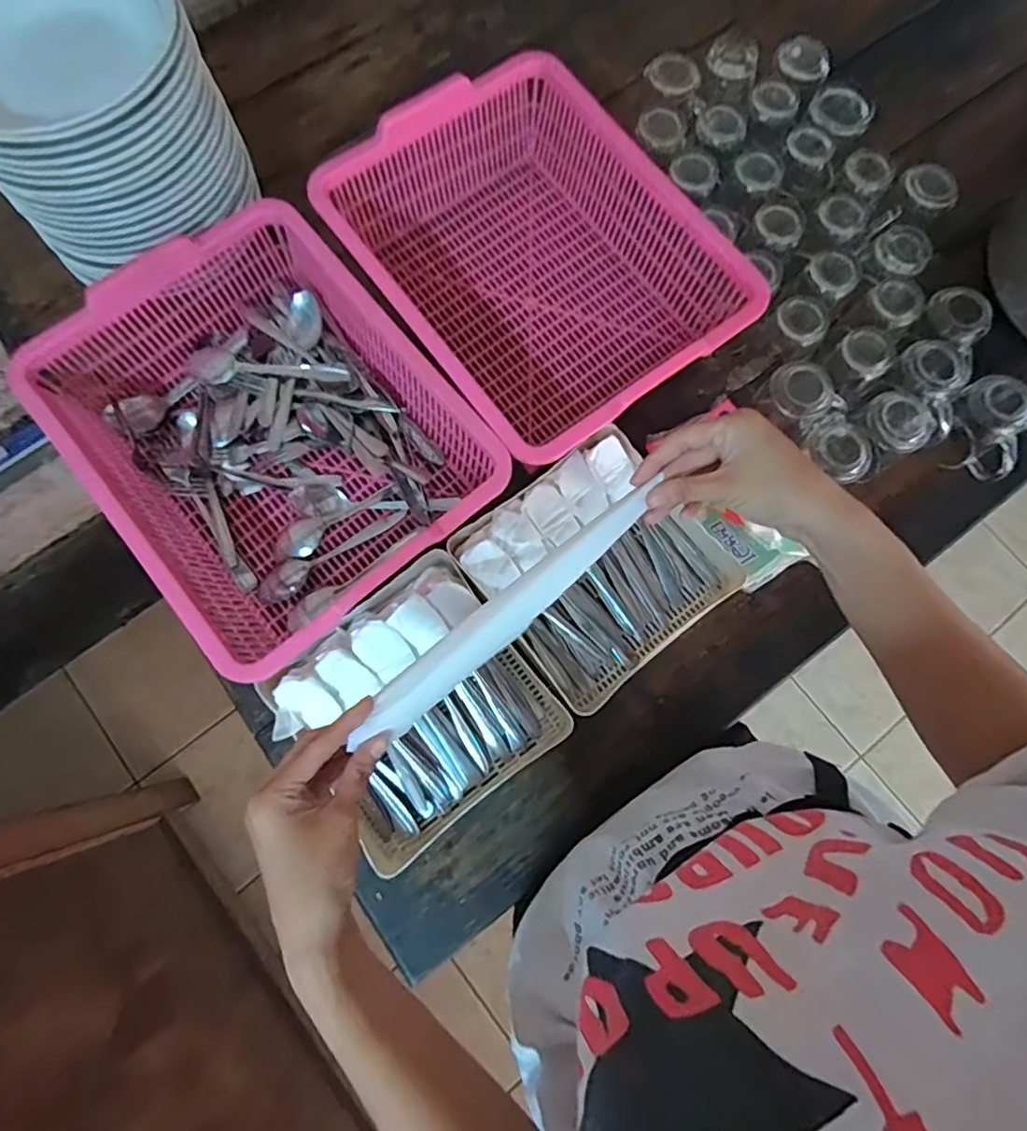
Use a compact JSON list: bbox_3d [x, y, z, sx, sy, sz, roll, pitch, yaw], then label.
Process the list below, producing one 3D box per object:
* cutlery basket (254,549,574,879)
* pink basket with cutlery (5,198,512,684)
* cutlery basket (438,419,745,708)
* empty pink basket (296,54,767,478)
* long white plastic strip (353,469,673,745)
[{"bbox_3d":[-0.092,0.130,0.568,0.215,0.069,0.218,-36,80,-9],"label":"cutlery basket"},{"bbox_3d":[-0.237,-0.128,0.610,0.304,0.115,0.394,-38,80,-9],"label":"pink basket with cutlery"},{"bbox_3d":[0.085,-0.002,0.607,0.219,0.056,0.211,-38,80,-9],"label":"cutlery basket"},{"bbox_3d":[0.019,-0.314,0.647,0.311,0.103,0.388,-35,80,-9],"label":"empty pink basket"},{"bbox_3d":[-0.001,0.030,0.393,0.229,0.028,0.029,-40,81,-8],"label":"long white plastic strip"}]

